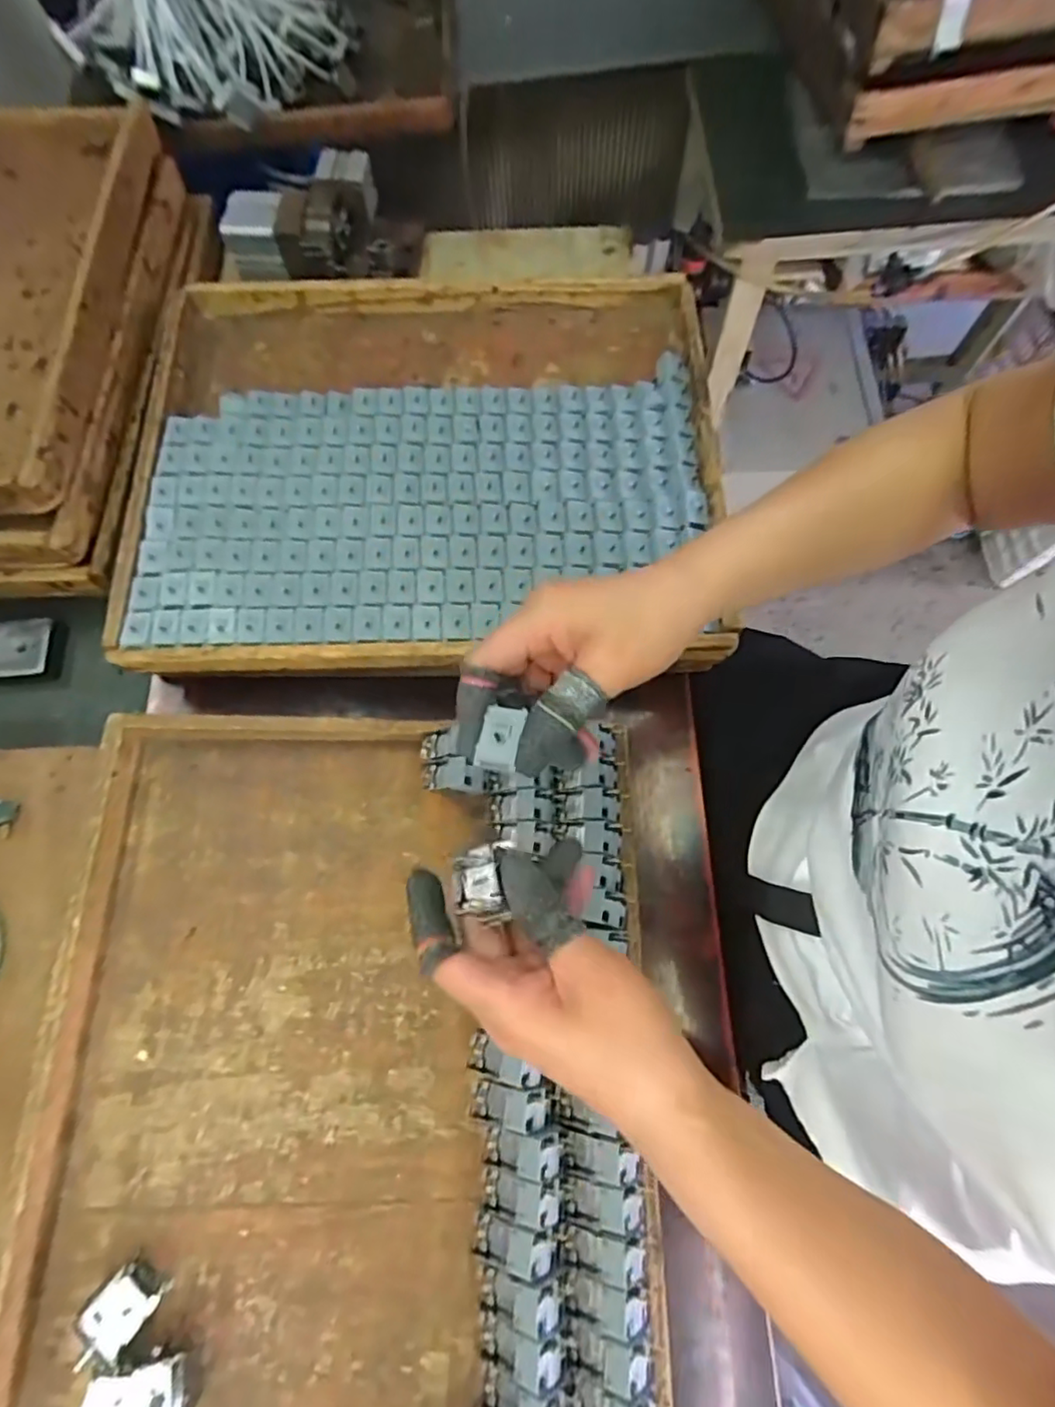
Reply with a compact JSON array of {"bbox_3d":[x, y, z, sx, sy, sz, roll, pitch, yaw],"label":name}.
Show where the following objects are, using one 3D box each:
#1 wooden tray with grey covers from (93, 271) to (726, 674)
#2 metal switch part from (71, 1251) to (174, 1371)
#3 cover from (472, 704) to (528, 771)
[{"bbox_3d":[-0.088,-0.218,0.549,0.490,0.048,0.404,-1,74,0],"label":"wooden tray with grey covers"},{"bbox_3d":[-0.246,0.363,0.361,0.033,0.020,0.044,34,77,10],"label":"metal switch part"},{"bbox_3d":[-0.014,0.017,0.303,0.019,0.008,0.032,11,75,4],"label":"cover"}]

